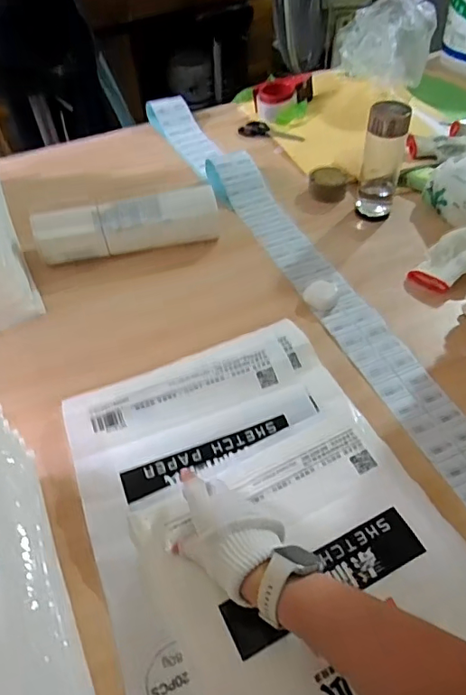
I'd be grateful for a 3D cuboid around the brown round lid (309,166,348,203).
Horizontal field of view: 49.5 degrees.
[{"bbox_3d":[0.182,-0.315,0.969,0.072,0.035,0.066,2,50,5],"label":"brown round lid"}]

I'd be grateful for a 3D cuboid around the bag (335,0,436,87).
[{"bbox_3d":[0.348,-0.717,1.178,0.191,0.168,0.222,2,50,5],"label":"bag"}]

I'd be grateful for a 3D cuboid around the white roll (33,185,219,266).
[{"bbox_3d":[-0.169,-0.199,0.840,0.301,0.082,0.062,-12,50,-7],"label":"white roll"}]

